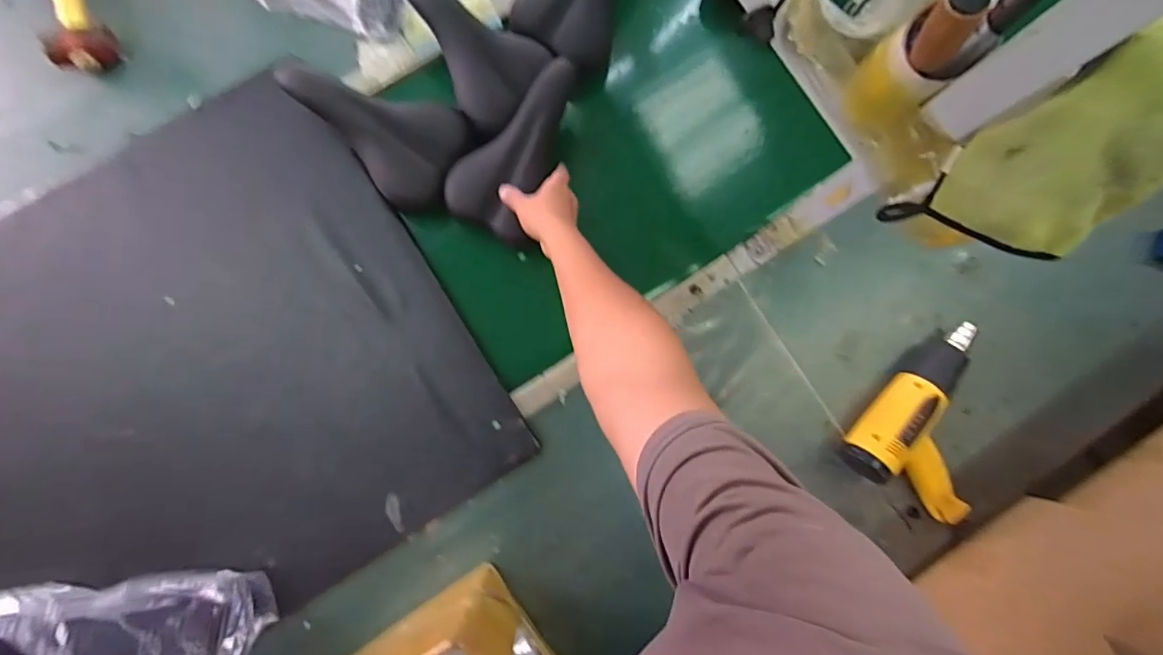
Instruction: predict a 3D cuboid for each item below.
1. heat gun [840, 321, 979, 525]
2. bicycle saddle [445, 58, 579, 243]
[{"bbox_3d":[0.521,0.131,0.763,0.201,0.063,0.263,34,82,0],"label":"heat gun"},{"bbox_3d":[-0.076,-0.245,0.753,0.137,0.064,0.243,35,98,0],"label":"bicycle saddle"}]

